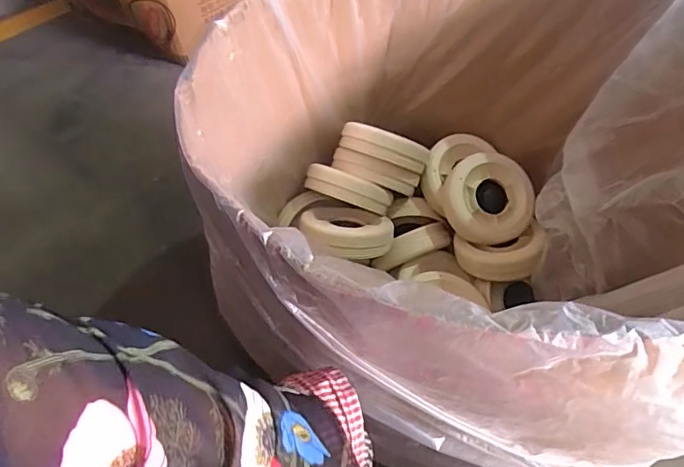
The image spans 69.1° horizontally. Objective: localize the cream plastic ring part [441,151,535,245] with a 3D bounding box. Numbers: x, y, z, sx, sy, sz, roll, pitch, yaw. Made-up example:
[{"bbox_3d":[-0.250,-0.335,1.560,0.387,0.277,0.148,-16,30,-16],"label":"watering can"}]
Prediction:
[{"bbox_3d":[0.253,-0.061,0.857,0.150,0.036,0.150,-26,91,2],"label":"cream plastic ring part"}]

